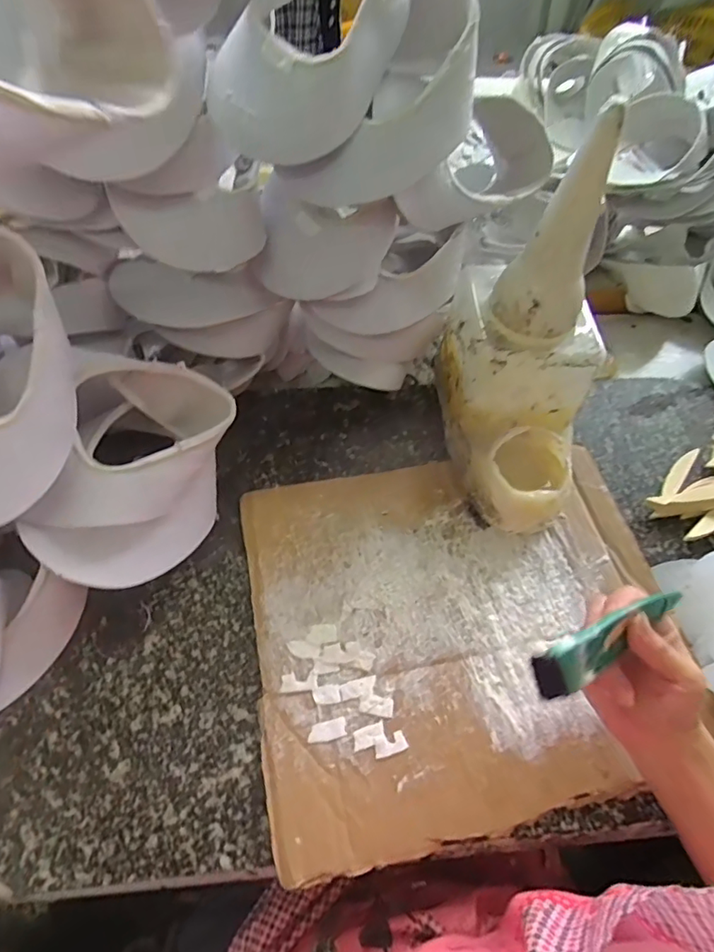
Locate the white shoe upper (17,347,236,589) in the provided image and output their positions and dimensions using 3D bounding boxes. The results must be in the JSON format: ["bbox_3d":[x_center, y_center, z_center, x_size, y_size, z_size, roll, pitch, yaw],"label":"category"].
[{"bbox_3d":[-0.166,0.003,0.401,0.104,0.111,0.163,14,61,5],"label":"white shoe upper"}]

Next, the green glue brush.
[{"bbox_3d":[0.148,0.096,0.309,0.125,0.041,0.012,-13,27,-26],"label":"green glue brush"}]

